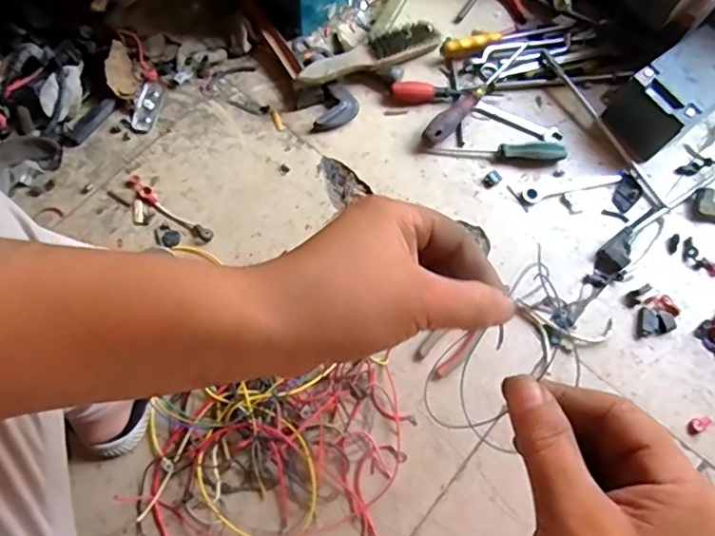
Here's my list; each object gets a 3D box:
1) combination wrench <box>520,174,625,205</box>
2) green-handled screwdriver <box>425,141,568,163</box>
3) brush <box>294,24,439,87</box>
[{"bbox_3d":[0.304,-0.119,0.805,0.143,0.010,0.026,-14,72,-6],"label":"combination wrench"},{"bbox_3d":[0.199,-0.172,0.810,0.191,0.029,0.024,5,71,0],"label":"green-handled screwdriver"},{"bbox_3d":[0.019,-0.307,0.822,0.246,0.040,0.047,-28,114,-20],"label":"brush"}]

